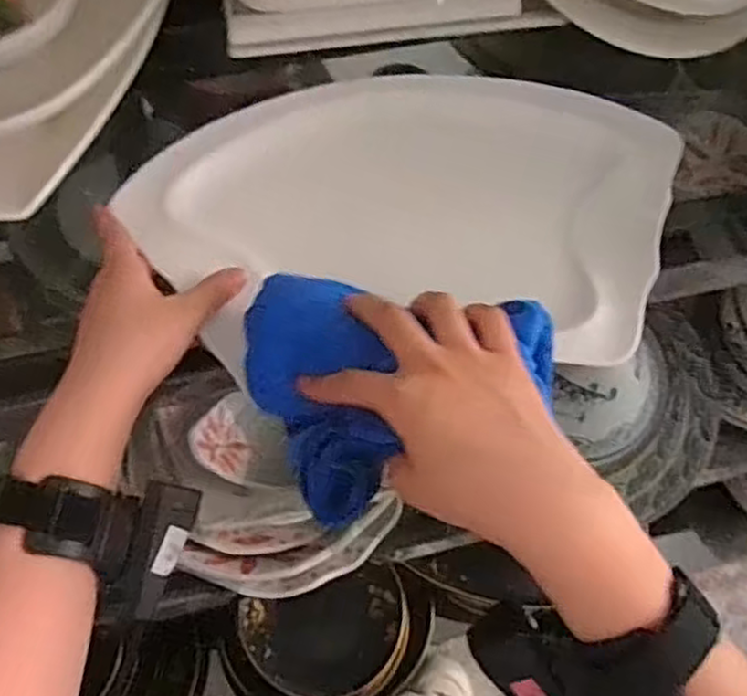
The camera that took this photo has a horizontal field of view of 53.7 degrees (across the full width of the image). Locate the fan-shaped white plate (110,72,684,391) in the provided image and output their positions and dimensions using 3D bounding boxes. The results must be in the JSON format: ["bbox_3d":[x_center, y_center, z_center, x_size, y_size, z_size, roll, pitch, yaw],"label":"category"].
[{"bbox_3d":[0.025,-0.090,0.485,0.347,0.022,0.218,-4,68,-5],"label":"fan-shaped white plate"}]

